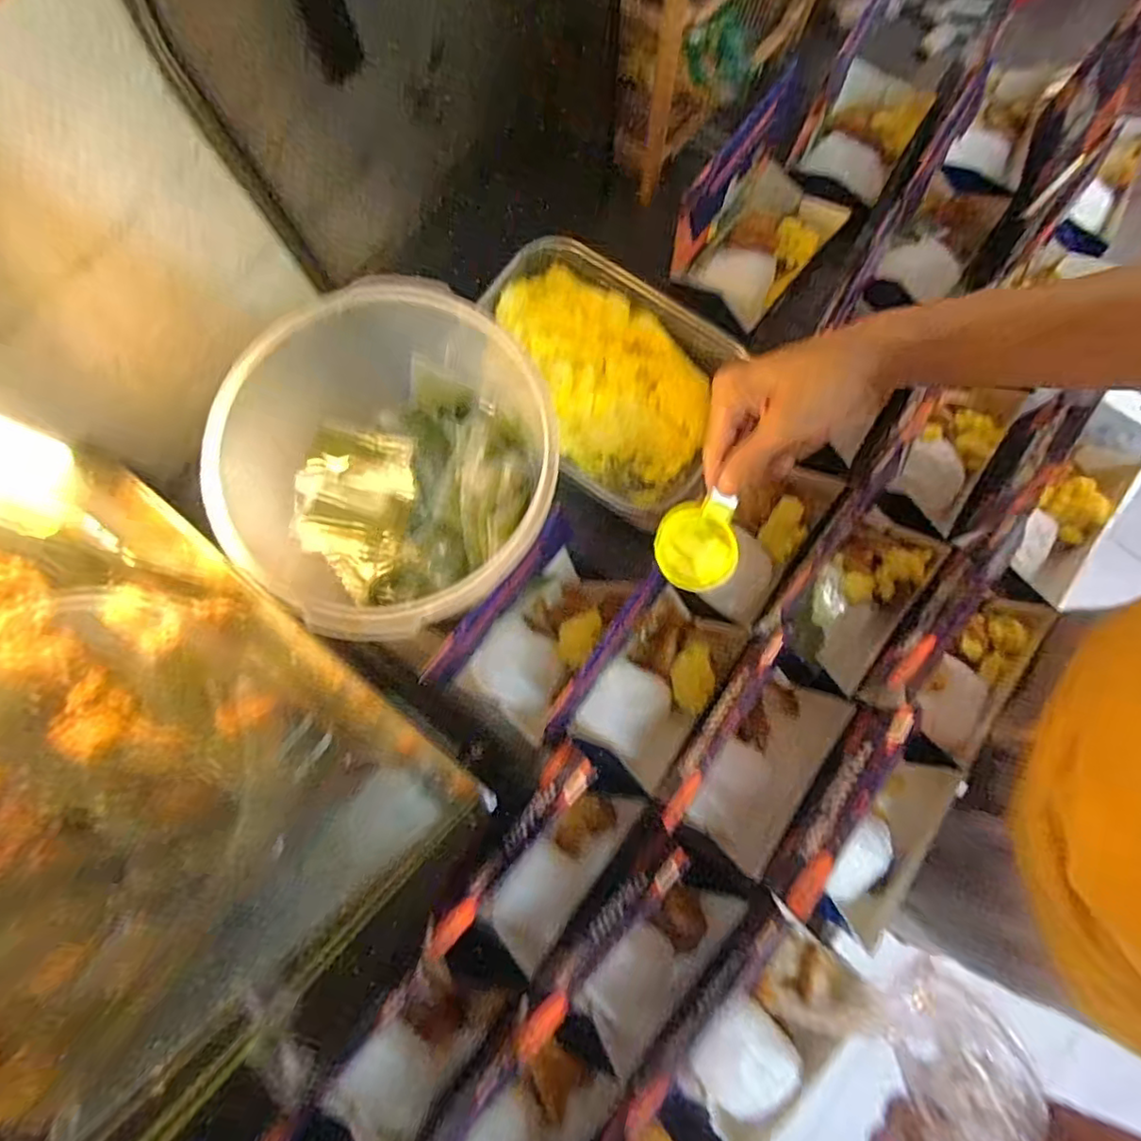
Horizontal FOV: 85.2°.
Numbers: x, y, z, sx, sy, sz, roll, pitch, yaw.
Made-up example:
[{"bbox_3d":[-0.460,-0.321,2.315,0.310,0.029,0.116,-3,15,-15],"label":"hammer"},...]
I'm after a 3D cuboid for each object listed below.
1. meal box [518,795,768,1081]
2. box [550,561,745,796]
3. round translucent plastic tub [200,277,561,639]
[{"bbox_3d":[0.054,0.316,0.484,0.112,0.120,0.172,40,81,9],"label":"meal box"},{"bbox_3d":[0.077,0.104,0.600,0.113,0.050,0.178,31,80,7],"label":"box"},{"bbox_3d":[-0.134,-0.076,0.505,0.226,0.153,0.248,0,78,1],"label":"round translucent plastic tub"}]

